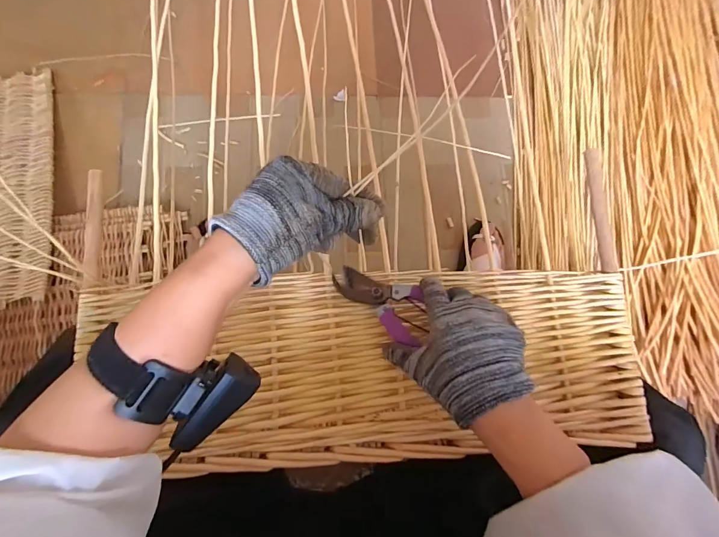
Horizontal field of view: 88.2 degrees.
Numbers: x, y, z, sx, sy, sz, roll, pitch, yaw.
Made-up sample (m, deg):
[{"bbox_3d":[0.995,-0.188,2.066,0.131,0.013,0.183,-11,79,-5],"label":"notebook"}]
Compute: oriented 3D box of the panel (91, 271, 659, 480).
[{"bbox_3d":[0.007,0.095,0.376,0.551,0.014,0.183,-2,77,-3],"label":"panel"}]

